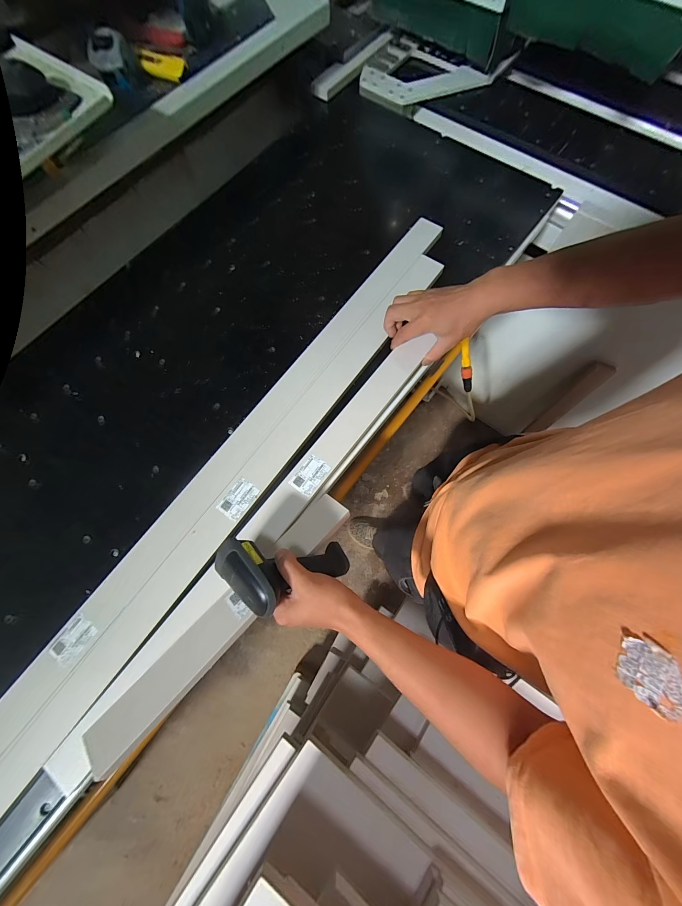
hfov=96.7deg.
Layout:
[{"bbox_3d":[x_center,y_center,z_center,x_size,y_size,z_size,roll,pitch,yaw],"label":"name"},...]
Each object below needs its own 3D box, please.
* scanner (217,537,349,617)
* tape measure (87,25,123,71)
[{"bbox_3d":[-0.062,0.150,0.384,0.168,0.051,0.078,11,72,-36],"label":"scanner"},{"bbox_3d":[-0.399,-0.687,0.517,0.065,0.031,0.052,-29,77,-7],"label":"tape measure"}]

